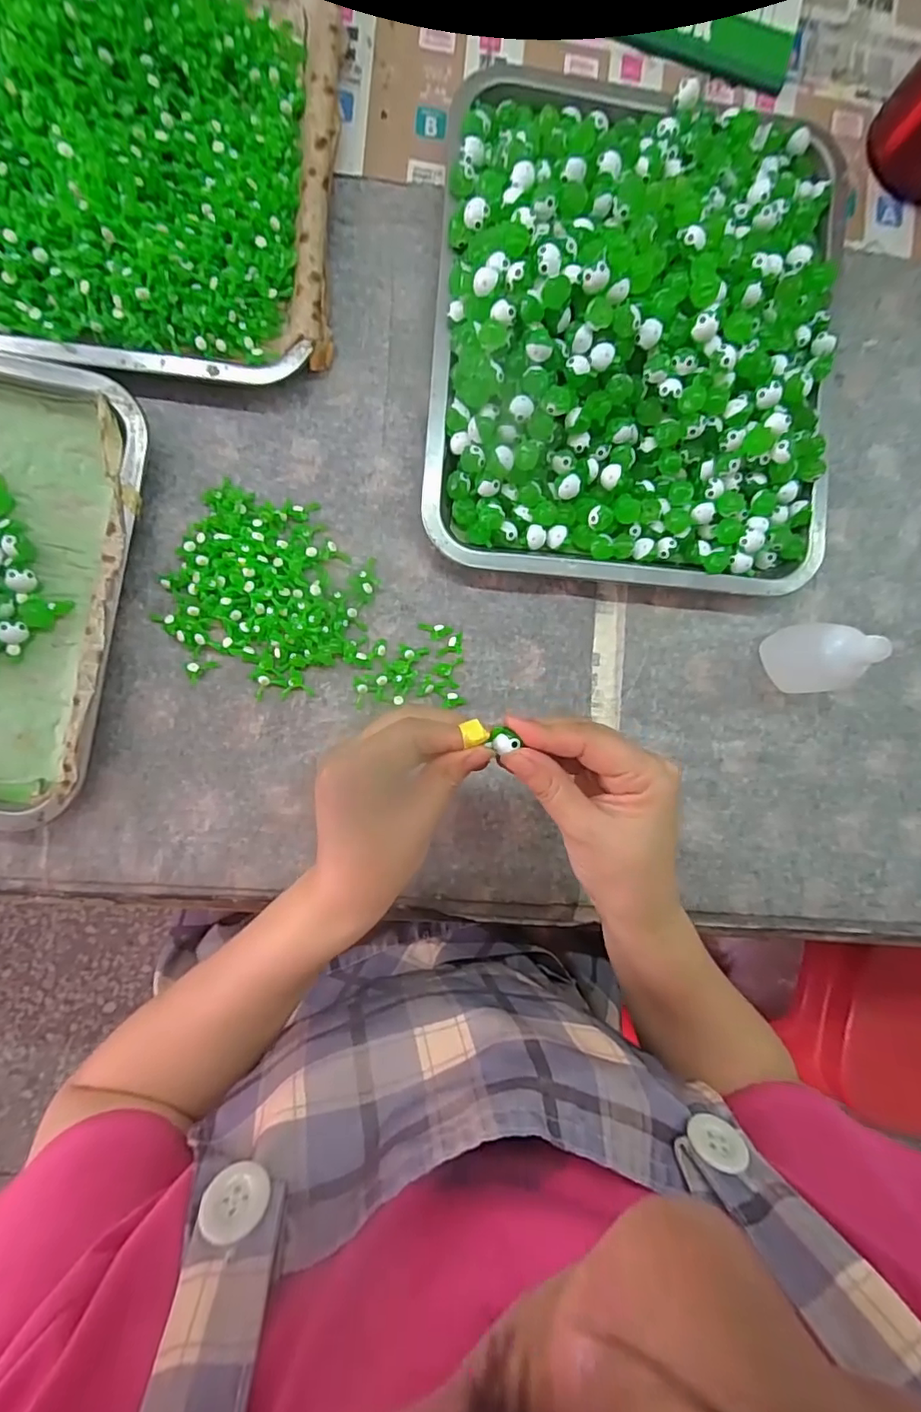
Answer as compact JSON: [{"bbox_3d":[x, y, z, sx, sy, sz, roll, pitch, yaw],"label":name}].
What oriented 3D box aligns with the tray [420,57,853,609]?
[{"bbox_3d":[0.116,-0.228,0.340,0.254,0.054,0.296,4,90,-6],"label":"tray"}]

